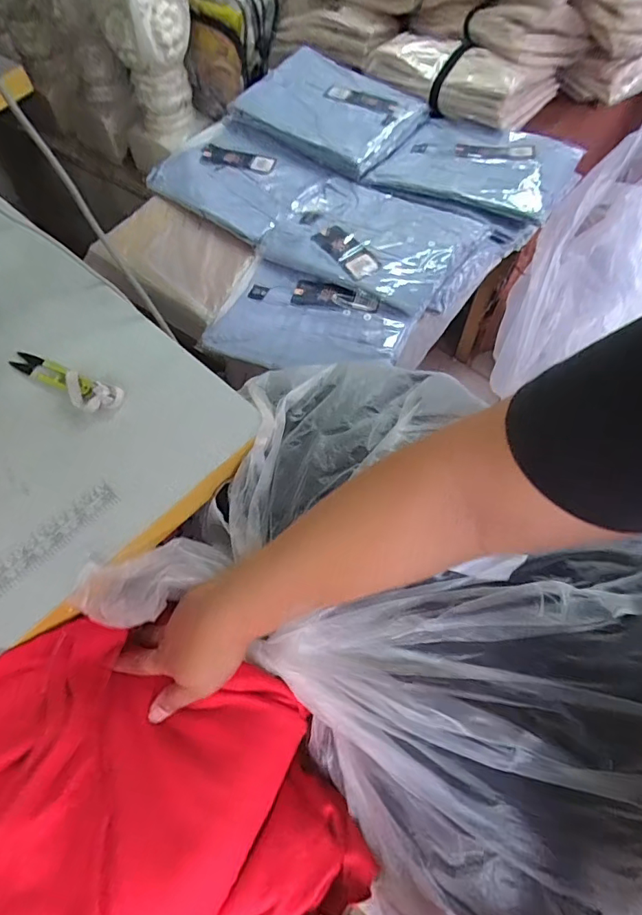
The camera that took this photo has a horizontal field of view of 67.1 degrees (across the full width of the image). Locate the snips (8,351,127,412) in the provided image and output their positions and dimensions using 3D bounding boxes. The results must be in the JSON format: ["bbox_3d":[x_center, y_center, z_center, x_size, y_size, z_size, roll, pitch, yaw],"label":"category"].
[{"bbox_3d":[-0.254,-0.077,0.472,0.129,0.020,0.034,21,63,13],"label":"snips"}]

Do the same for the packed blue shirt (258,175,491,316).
[{"bbox_3d":[0.070,-0.323,0.697,0.293,0.037,0.214,32,66,18],"label":"packed blue shirt"}]

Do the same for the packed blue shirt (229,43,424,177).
[{"bbox_3d":[0.009,-0.619,0.848,0.329,0.033,0.232,40,68,21],"label":"packed blue shirt"}]

